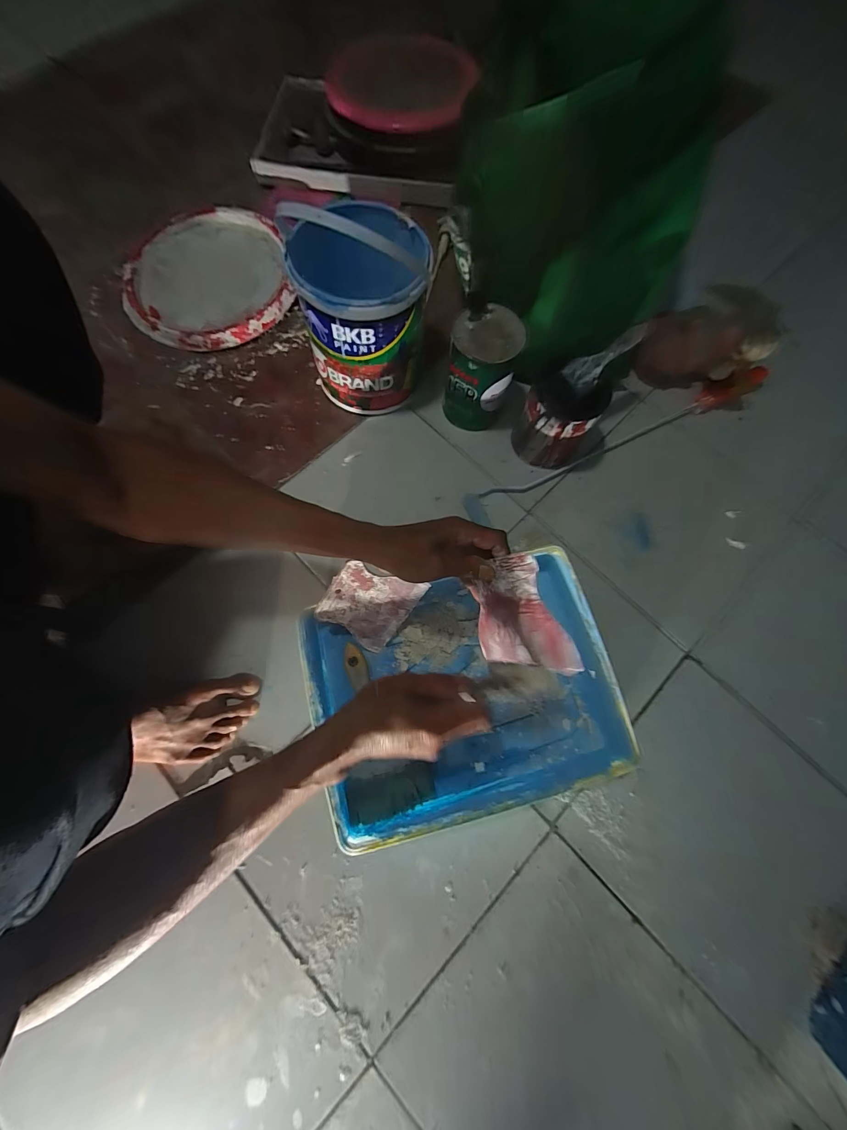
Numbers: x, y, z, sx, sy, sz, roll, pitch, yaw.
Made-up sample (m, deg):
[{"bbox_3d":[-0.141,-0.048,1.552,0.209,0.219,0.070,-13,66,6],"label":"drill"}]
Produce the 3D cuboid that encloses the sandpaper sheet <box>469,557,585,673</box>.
[{"bbox_3d":[0.087,0.047,0.356,0.006,0.120,0.108,-17,92,-29],"label":"sandpaper sheet"}]

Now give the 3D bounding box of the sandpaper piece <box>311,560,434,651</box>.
[{"bbox_3d":[-0.073,0.055,0.469,0.109,0.004,0.112,26,110,-23],"label":"sandpaper piece"}]

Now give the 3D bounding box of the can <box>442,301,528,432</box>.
[{"bbox_3d":[0.085,-0.285,0.548,0.090,0.149,0.088,0,75,-1],"label":"can"}]

